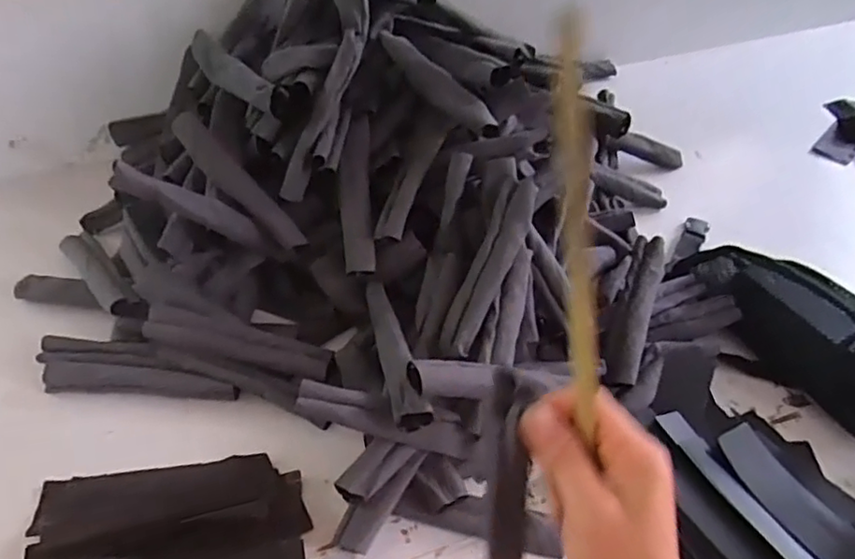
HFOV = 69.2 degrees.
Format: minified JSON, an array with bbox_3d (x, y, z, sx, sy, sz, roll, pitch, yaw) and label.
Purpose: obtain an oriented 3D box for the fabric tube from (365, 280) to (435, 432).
[{"bbox_3d":[-0.033,0.064,0.582,0.031,0.041,0.177,-10,50,-12],"label":"fabric tube"}]

